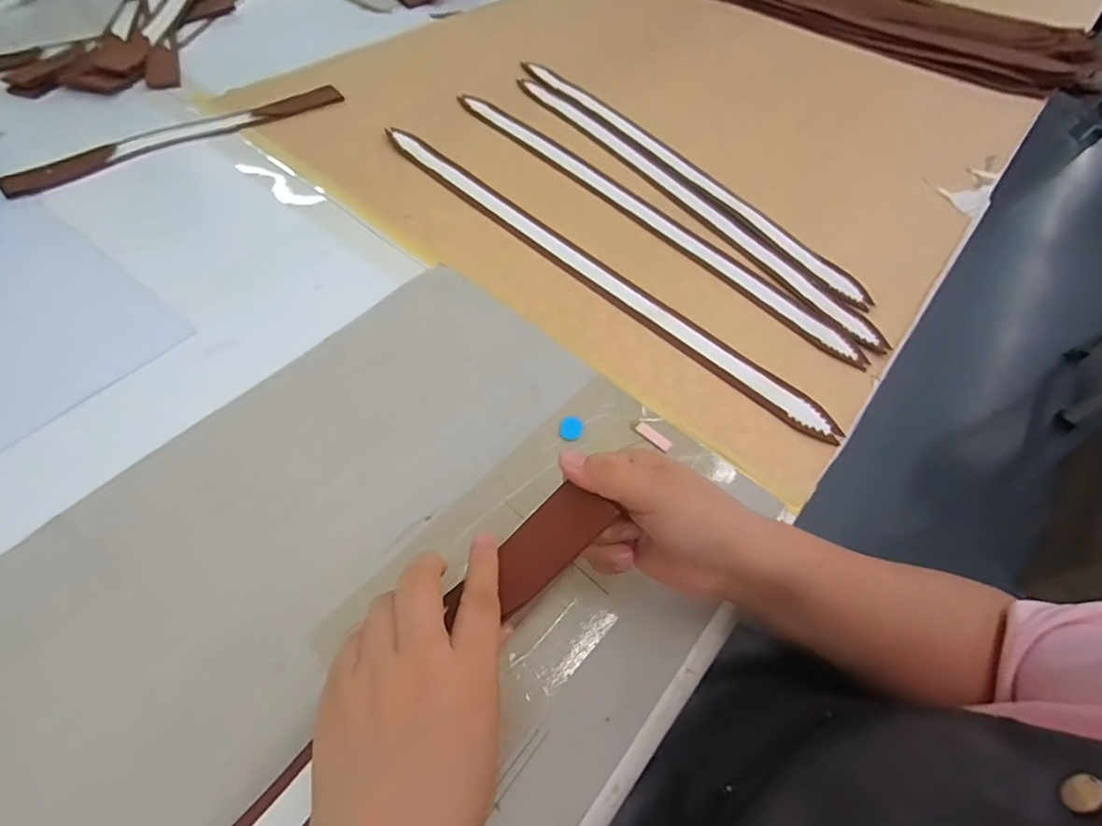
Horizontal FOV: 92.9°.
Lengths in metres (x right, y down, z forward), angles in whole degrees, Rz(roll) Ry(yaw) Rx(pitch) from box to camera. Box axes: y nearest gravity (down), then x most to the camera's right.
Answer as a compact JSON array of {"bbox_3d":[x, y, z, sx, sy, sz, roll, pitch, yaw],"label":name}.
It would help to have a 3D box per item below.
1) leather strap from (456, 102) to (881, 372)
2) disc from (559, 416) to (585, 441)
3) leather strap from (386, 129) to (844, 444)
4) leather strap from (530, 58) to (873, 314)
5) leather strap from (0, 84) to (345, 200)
[{"bbox_3d":[0.092,-0.225,0.570,0.043,0.007,0.552,-36,66,-24],"label":"leather strap"},{"bbox_3d":[0.016,0.011,0.406,0.019,0.004,0.022,6,56,0],"label":"disc"},{"bbox_3d":[0.021,-0.146,0.509,0.554,0.006,0.035,40,62,20],"label":"leather strap"},{"bbox_3d":[0.142,-0.300,0.621,0.036,0.006,0.560,-29,63,-22],"label":"leather strap"},{"bbox_3d":[-0.404,-0.313,0.584,0.351,0.004,0.047,-34,65,-24],"label":"leather strap"}]

